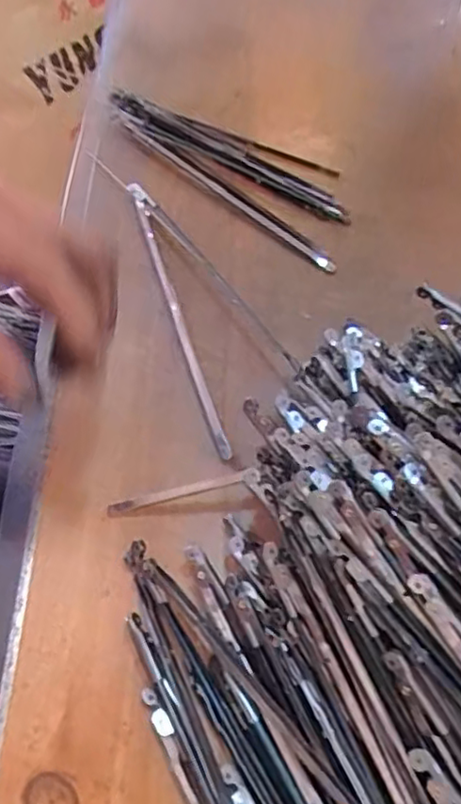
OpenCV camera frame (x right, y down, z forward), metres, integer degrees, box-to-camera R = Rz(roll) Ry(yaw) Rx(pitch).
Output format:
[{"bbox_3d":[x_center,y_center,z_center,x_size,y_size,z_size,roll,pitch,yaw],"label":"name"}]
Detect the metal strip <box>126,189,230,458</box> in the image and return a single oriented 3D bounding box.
[{"bbox_3d":[-0.031,-0.055,0.345,0.007,0.004,0.193,-15,58,-9],"label":"metal strip"}]

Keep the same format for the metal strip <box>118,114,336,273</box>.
[{"bbox_3d":[-0.009,-0.135,0.399,0.009,0.005,0.193,-38,64,-22],"label":"metal strip"}]

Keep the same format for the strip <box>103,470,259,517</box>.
[{"bbox_3d":[-0.021,0.039,0.279,0.068,0.006,0.006,-14,57,7],"label":"strip"}]

